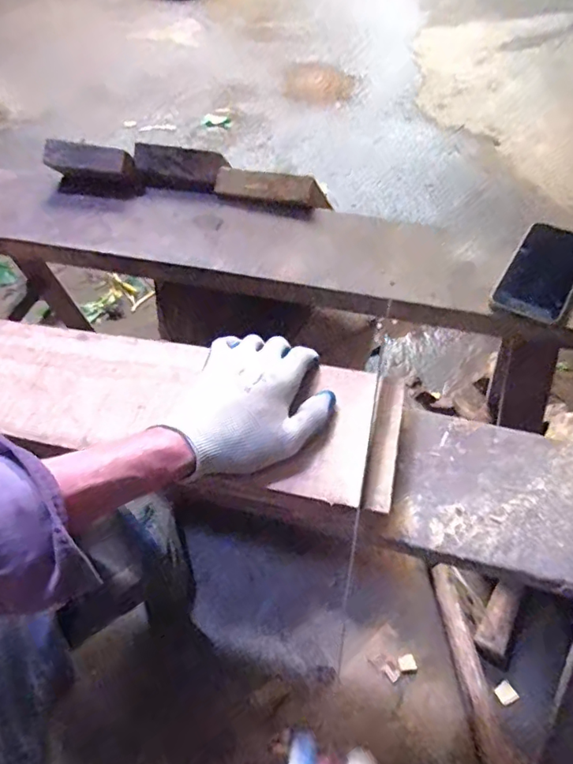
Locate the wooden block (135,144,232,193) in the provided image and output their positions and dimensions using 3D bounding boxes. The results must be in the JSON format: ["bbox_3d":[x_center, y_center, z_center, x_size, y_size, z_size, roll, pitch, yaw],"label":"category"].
[{"bbox_3d":[-0.149,-0.297,0.733,0.121,0.048,0.052,10,54,12],"label":"wooden block"}]

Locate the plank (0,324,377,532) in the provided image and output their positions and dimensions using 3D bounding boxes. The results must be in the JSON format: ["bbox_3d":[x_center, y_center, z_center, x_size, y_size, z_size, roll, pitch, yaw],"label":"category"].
[{"bbox_3d":[-0.313,-0.008,0.527,0.778,0.037,0.146,10,54,14],"label":"plank"}]

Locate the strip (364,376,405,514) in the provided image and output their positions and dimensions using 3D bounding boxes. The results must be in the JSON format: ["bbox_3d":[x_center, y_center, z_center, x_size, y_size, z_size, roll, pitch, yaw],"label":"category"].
[{"bbox_3d":[0.084,0.047,0.445,0.021,0.011,0.129,9,54,11],"label":"strip"}]

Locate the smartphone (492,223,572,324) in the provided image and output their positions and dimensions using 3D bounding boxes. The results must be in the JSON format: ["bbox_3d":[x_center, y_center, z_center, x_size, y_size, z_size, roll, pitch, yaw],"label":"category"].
[{"bbox_3d":[0.295,-0.130,0.604,0.073,0.012,0.142,23,64,26],"label":"smartphone"}]

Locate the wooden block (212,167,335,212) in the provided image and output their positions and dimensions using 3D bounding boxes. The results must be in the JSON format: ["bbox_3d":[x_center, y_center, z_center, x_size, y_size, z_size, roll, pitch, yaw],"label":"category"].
[{"bbox_3d":[-0.020,-0.263,0.712,0.150,0.029,0.036,10,54,11],"label":"wooden block"}]

